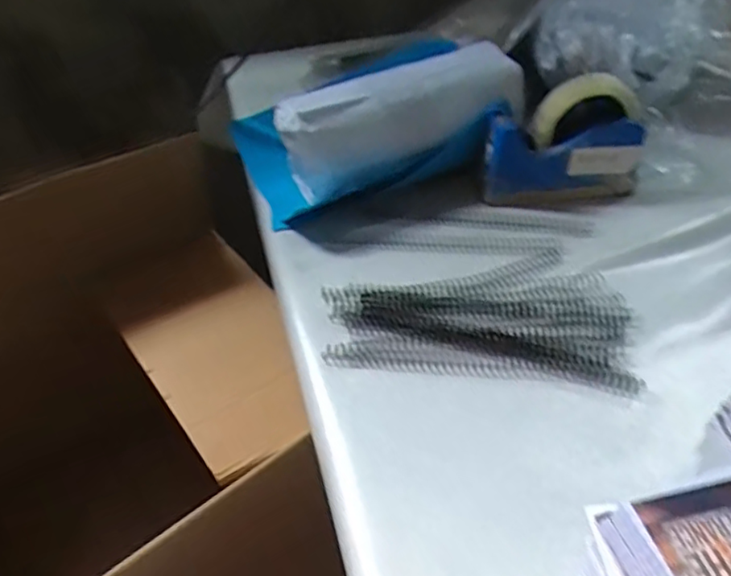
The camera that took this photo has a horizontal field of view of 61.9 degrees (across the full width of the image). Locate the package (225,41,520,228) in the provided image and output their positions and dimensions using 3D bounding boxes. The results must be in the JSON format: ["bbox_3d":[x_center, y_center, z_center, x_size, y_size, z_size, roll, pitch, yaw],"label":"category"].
[{"bbox_3d":[0.022,-0.166,0.618,0.293,0.100,0.091,-22,47,0],"label":"package"}]

